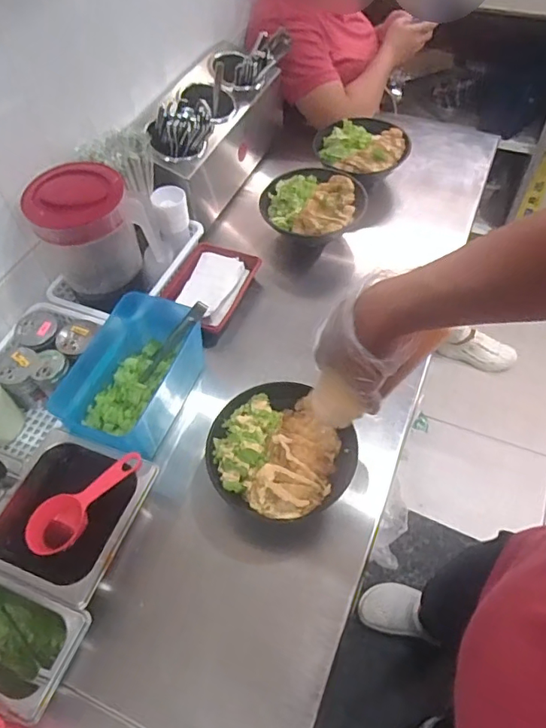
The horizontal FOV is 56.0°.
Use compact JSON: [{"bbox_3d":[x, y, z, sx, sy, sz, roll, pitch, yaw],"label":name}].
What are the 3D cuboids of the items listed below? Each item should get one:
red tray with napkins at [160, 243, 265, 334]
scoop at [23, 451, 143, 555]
[{"bbox_3d":[-0.110,-0.128,0.862,0.122,0.050,0.160,21,59,17],"label":"red tray with napkins"},{"bbox_3d":[-0.225,0.166,0.628,0.155,0.045,0.062,-42,62,-8],"label":"scoop"}]

